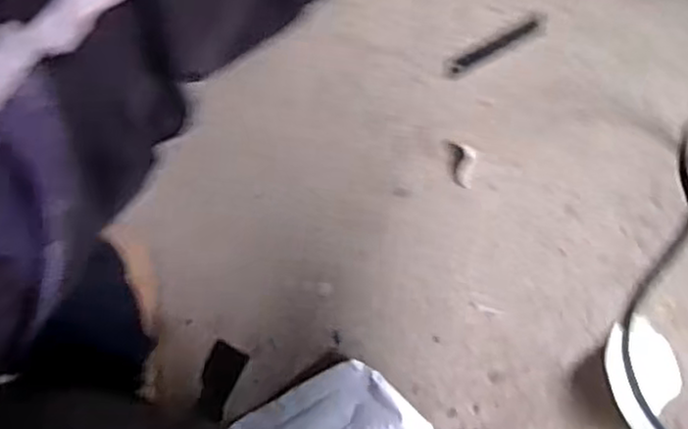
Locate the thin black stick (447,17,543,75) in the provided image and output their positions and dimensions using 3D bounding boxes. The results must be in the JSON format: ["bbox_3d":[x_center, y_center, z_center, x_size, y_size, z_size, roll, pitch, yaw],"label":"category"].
[{"bbox_3d":[0.139,-0.157,0.666,0.094,0.009,0.013,-29,88,3],"label":"thin black stick"}]

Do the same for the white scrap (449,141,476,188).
[{"bbox_3d":[0.112,-0.047,0.663,0.022,0.011,0.044,-9,89,3],"label":"white scrap"}]

